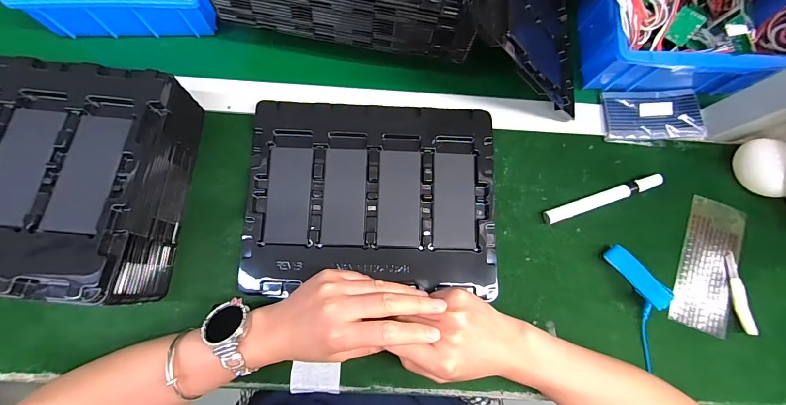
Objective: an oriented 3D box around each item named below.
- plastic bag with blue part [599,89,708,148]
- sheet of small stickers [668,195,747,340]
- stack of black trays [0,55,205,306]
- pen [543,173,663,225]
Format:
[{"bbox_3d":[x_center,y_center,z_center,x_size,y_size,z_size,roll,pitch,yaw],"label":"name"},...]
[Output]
[{"bbox_3d":[0.311,-0.105,0.426,0.108,0.024,0.067,0,80,-3],"label":"plastic bag with blue part"},{"bbox_3d":[0.364,0.072,0.410,0.061,0.006,0.148,19,81,7],"label":"sheet of small stickers"},{"bbox_3d":[-0.359,-0.030,0.345,0.273,0.091,0.219,7,82,-2],"label":"stack of black trays"},{"bbox_3d":[0.240,-0.004,0.410,0.137,0.019,0.015,-18,82,-6],"label":"pen"}]

